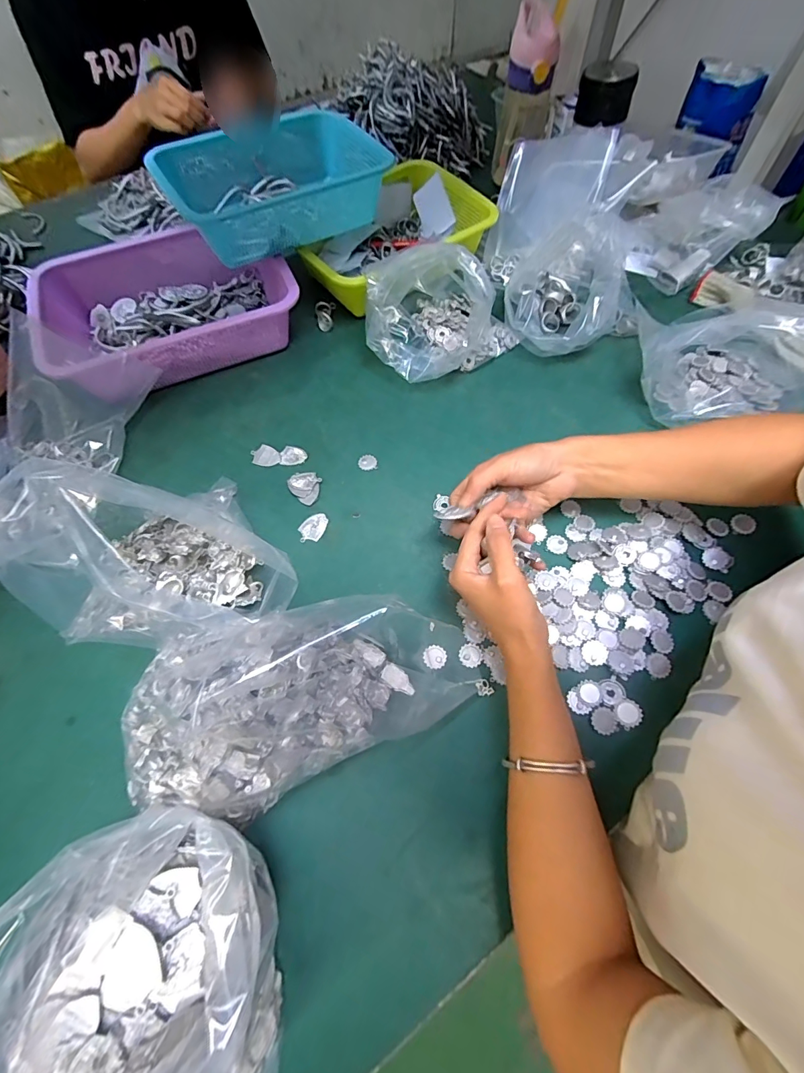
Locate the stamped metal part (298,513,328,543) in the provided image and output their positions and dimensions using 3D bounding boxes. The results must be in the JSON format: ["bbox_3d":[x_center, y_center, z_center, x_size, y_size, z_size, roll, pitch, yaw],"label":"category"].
[{"bbox_3d":[-0.093,-0.009,0.455,0.025,0.004,0.036,38,70,19],"label":"stamped metal part"}]

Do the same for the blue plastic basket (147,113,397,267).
[{"bbox_3d":[-0.168,-0.459,0.559,0.263,0.074,0.176,-26,66,-12],"label":"blue plastic basket"}]

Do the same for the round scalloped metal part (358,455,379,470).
[{"bbox_3d":[-0.040,-0.086,0.493,0.022,0.004,0.021,-1,63,1],"label":"round scalloped metal part"}]

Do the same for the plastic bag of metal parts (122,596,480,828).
[{"bbox_3d":[-0.069,0.118,0.336,0.247,0.089,0.134,-14,64,-5],"label":"plastic bag of metal parts"}]

